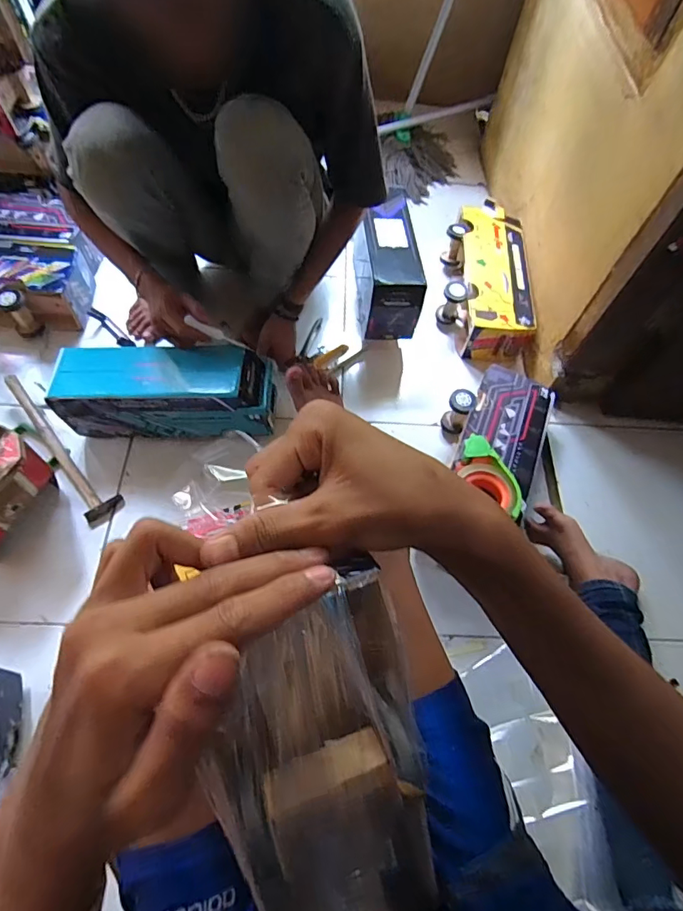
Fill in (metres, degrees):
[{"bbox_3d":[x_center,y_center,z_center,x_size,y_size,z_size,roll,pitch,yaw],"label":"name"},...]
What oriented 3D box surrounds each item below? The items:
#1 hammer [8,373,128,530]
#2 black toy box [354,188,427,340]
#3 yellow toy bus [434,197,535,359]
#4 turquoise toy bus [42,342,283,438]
[{"bbox_3d":[-0.509,-0.023,0.873,0.067,0.040,0.333,-34,70,-19],"label":"hammer"},{"bbox_3d":[0.093,-0.377,1.010,0.103,0.155,0.272,-4,63,-6],"label":"black toy box"},{"bbox_3d":[0.316,-0.400,1.089,0.185,0.092,0.387,2,63,-3],"label":"yellow toy bus"},{"bbox_3d":[-0.307,-0.113,0.864,0.364,0.150,0.117,2,63,-3],"label":"turquoise toy bus"}]

